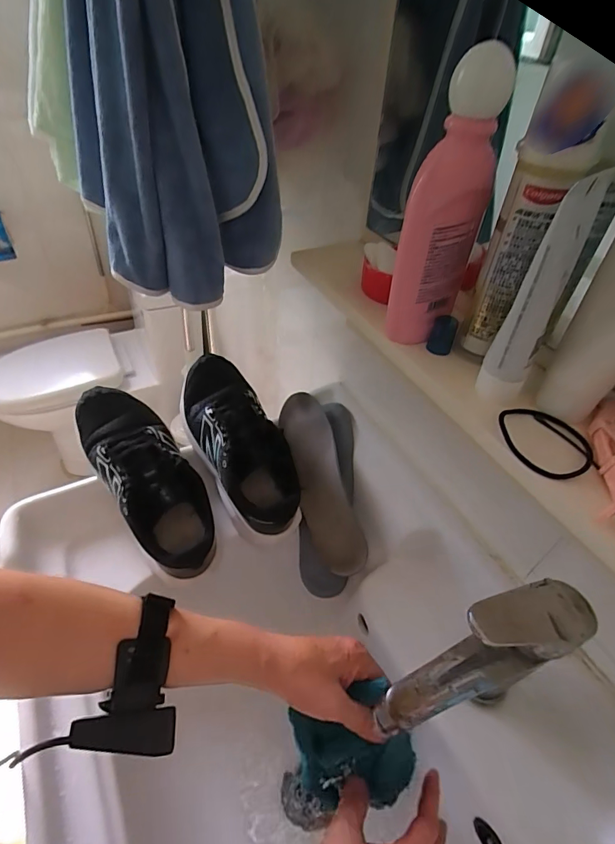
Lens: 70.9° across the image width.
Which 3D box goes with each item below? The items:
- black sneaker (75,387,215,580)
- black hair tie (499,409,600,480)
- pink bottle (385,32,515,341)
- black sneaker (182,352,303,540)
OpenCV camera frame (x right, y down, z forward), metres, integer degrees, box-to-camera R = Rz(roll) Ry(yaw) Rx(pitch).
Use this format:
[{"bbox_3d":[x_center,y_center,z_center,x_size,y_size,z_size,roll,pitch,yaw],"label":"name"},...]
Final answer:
[{"bbox_3d":[-0.191,0.065,0.518,0.087,0.093,0.254,-30,74,-28],"label":"black sneaker"},{"bbox_3d":[0.158,0.013,0.283,0.054,0.007,0.059,-2,46,-5],"label":"black hair tie"},{"bbox_3d":[0.096,-0.143,0.306,0.045,0.179,0.041,-34,57,-31],"label":"pink bottle"},{"bbox_3d":[-0.096,0.023,0.566,0.095,0.102,0.265,-22,67,-23],"label":"black sneaker"}]

